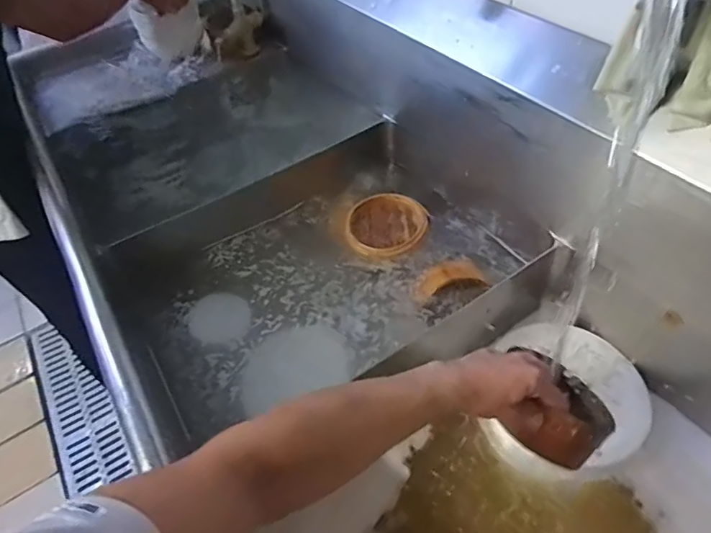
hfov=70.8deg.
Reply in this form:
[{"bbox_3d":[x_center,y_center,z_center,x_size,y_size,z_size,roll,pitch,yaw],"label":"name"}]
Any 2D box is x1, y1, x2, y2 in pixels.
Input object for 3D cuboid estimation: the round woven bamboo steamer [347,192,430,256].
[{"bbox_3d":[0.059,-0.082,0.949,0.149,0.017,0.153,1,49,8],"label":"round woven bamboo steamer"}]

